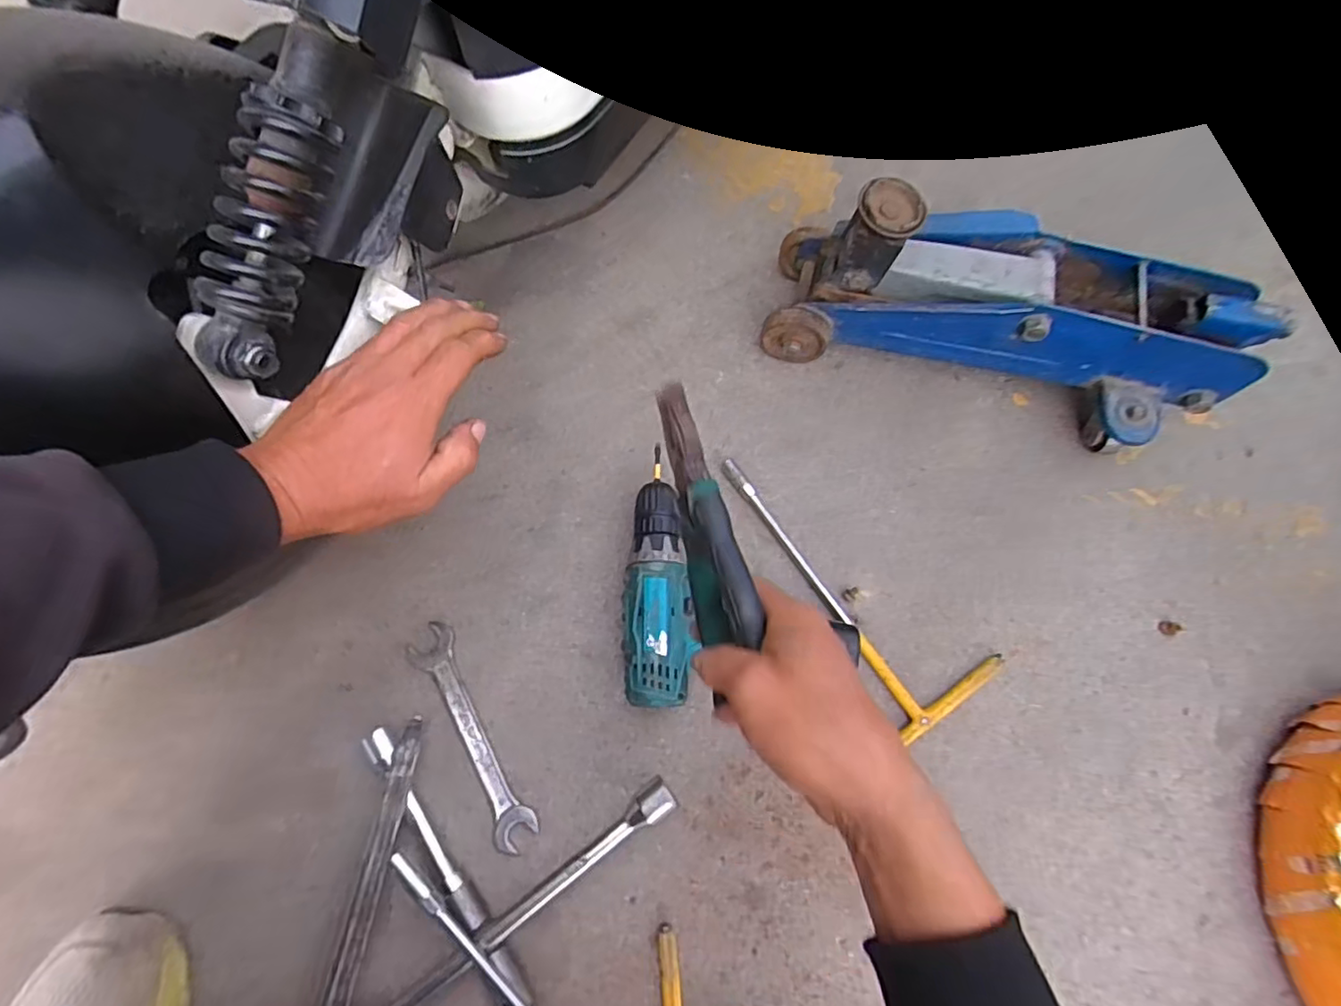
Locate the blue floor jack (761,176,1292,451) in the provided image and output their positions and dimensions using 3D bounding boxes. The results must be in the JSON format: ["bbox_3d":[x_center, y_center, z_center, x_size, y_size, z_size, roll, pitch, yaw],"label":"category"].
[{"bbox_3d":[0.288,-0.165,0.552,0.378,0.154,0.130,20,74,4],"label":"blue floor jack"}]

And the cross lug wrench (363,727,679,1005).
[{"bbox_3d":[-0.134,0.321,0.453,0.250,0.043,0.251,8,73,1],"label":"cross lug wrench"}]

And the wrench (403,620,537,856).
[{"bbox_3d":[-0.166,0.191,0.513,0.038,0.009,0.189,-28,76,-10],"label":"wrench"}]

